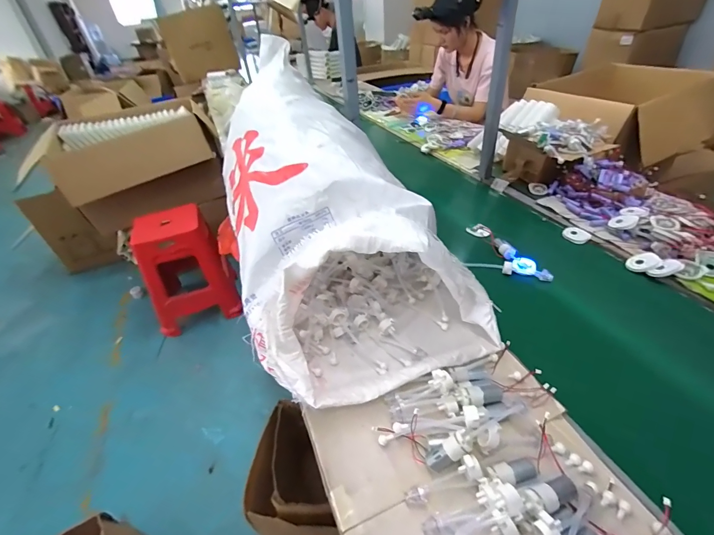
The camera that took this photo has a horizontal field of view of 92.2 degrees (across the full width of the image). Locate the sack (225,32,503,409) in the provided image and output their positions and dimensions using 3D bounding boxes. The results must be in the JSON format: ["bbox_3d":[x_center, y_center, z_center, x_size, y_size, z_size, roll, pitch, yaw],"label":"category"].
[{"bbox_3d":[-0.092,-0.156,0.656,0.349,0.260,0.791,-21,68,-18],"label":"sack"}]

